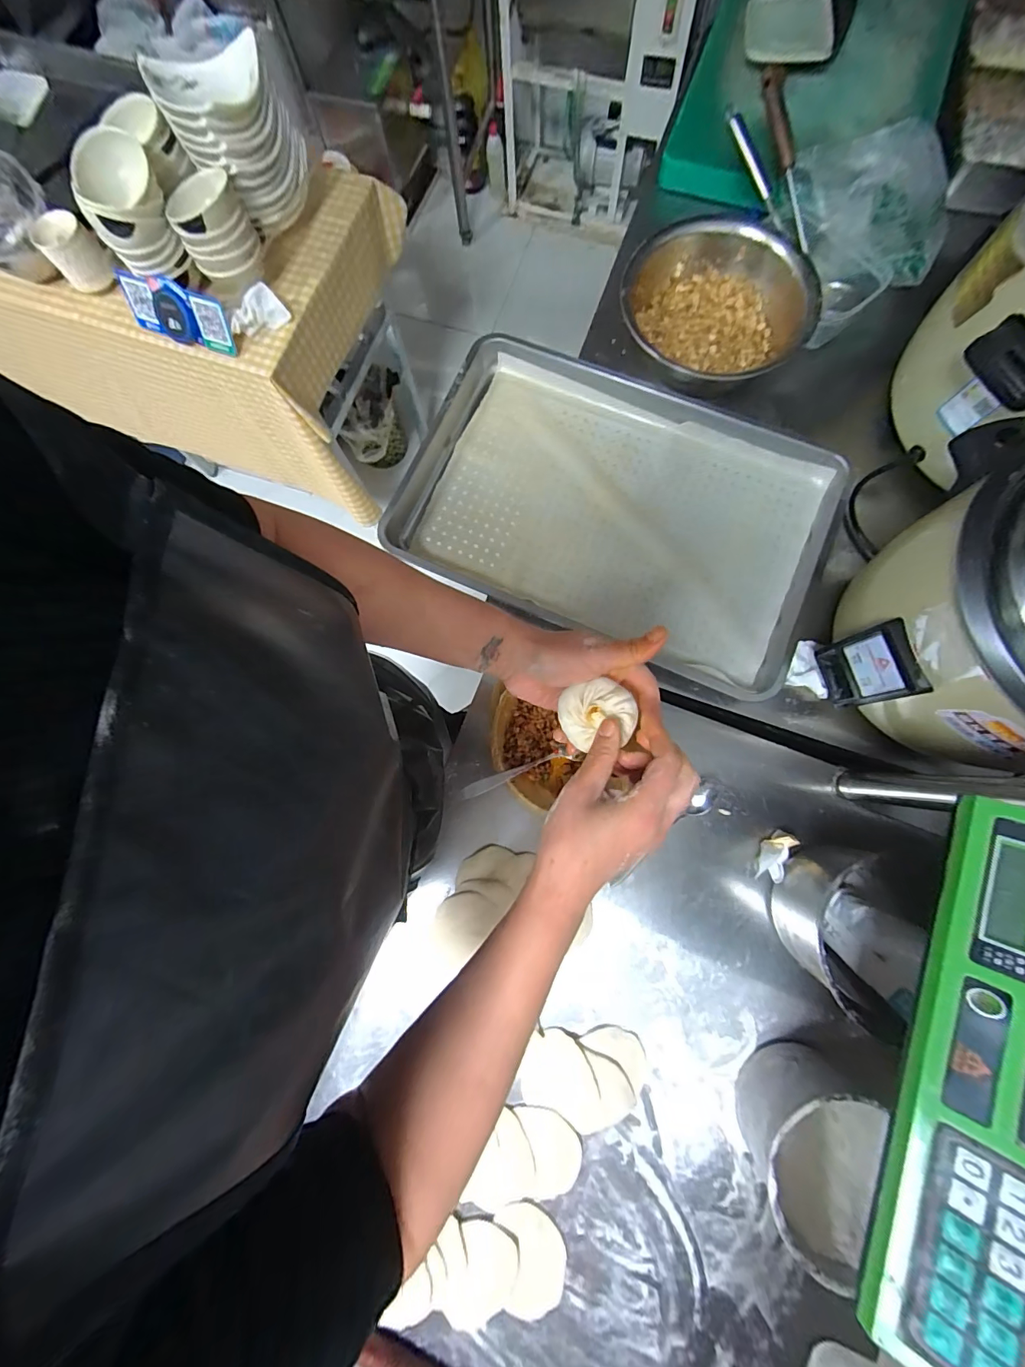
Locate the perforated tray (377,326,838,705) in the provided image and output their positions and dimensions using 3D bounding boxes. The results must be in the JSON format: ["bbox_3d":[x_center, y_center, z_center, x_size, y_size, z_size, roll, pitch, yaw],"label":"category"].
[{"bbox_3d":[0.146,-0.257,0.661,0.600,0.051,0.391,24,80,5],"label":"perforated tray"}]

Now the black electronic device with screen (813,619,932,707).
[{"bbox_3d":[0.403,-0.015,0.513,0.018,0.124,0.079,-14,79,-2],"label":"black electronic device with screen"}]

